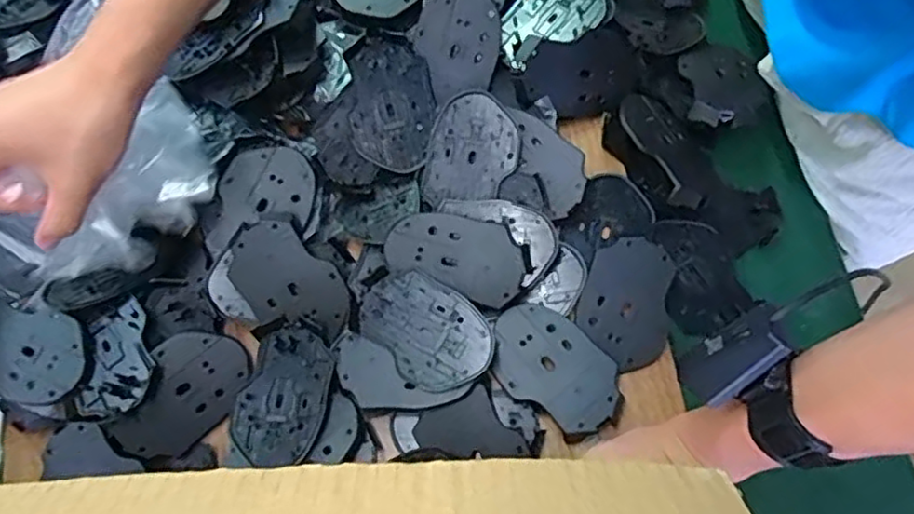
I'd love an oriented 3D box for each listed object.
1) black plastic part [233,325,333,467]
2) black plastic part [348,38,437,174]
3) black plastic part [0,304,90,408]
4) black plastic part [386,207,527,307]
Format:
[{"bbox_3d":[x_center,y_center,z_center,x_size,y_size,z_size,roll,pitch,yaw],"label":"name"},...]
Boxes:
[{"bbox_3d":[-0.136,0.107,0.510,0.068,0.011,0.104,8,71,6],"label":"black plastic part"},{"bbox_3d":[-0.056,-0.131,0.567,0.070,0.005,0.109,1,91,-5],"label":"black plastic part"},{"bbox_3d":[-0.343,0.076,0.518,0.105,0.006,0.071,8,71,6],"label":"black plastic part"},{"bbox_3d":[-0.001,-0.003,0.525,0.109,0.008,0.064,15,87,4],"label":"black plastic part"}]

